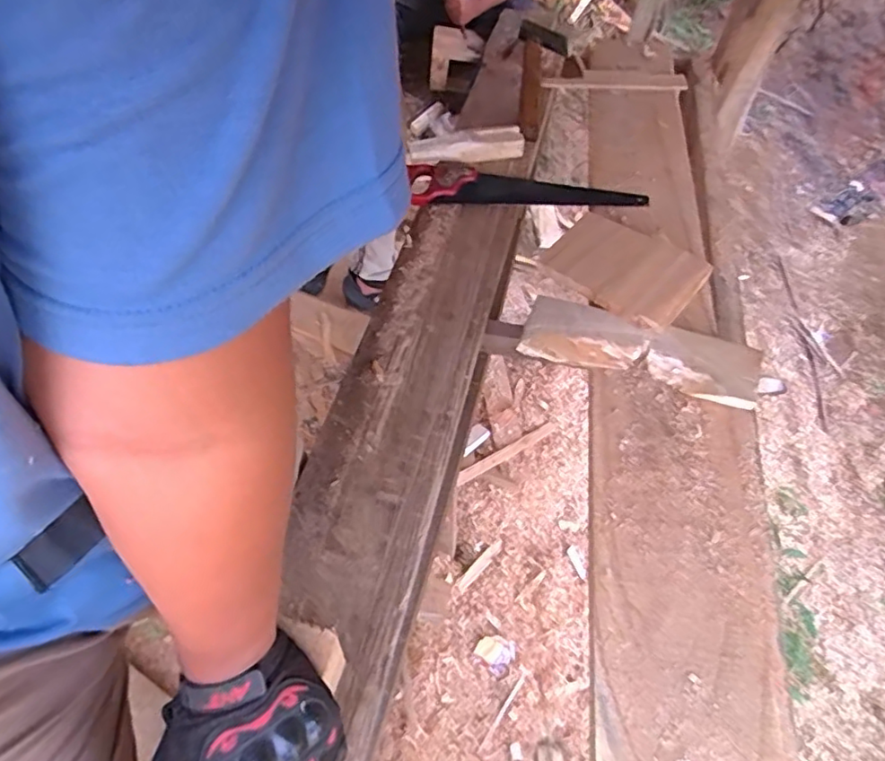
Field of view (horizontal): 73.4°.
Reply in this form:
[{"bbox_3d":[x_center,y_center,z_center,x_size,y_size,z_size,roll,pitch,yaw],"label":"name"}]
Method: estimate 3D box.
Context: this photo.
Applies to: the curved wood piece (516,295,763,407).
[{"bbox_3d":[0.248,-0.041,0.758,0.285,0.034,0.088,16,54,9],"label":"curved wood piece"}]

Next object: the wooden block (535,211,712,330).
[{"bbox_3d":[0.247,-0.159,0.818,0.200,0.030,0.154,38,60,22],"label":"wooden block"}]

